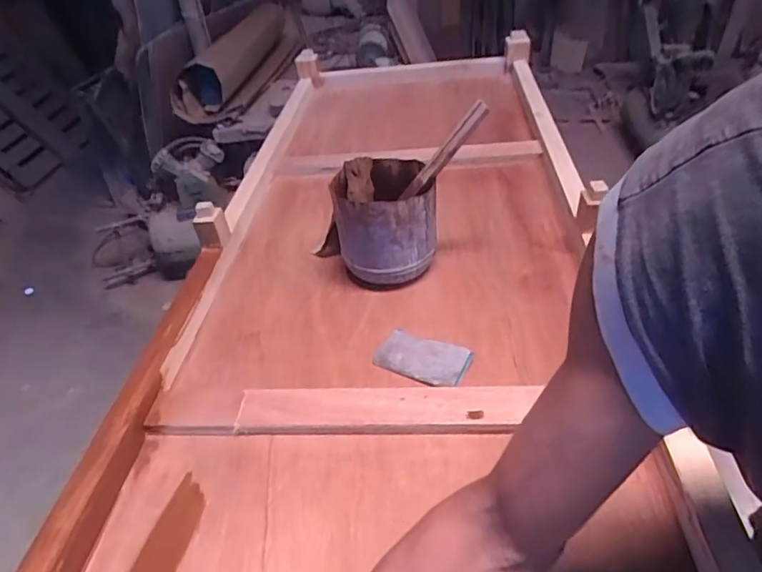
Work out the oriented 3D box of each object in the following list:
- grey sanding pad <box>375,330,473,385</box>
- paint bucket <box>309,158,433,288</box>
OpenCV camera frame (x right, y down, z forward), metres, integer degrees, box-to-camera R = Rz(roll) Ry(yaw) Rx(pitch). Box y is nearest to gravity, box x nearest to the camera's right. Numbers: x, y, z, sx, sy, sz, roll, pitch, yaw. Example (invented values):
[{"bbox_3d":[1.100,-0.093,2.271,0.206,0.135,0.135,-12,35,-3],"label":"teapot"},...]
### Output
[{"bbox_3d":[0.055,0.088,0.662,0.114,0.007,0.069,13,39,27],"label":"grey sanding pad"},{"bbox_3d":[-0.007,-0.095,0.794,0.164,0.157,0.164,-5,34,3],"label":"paint bucket"}]

